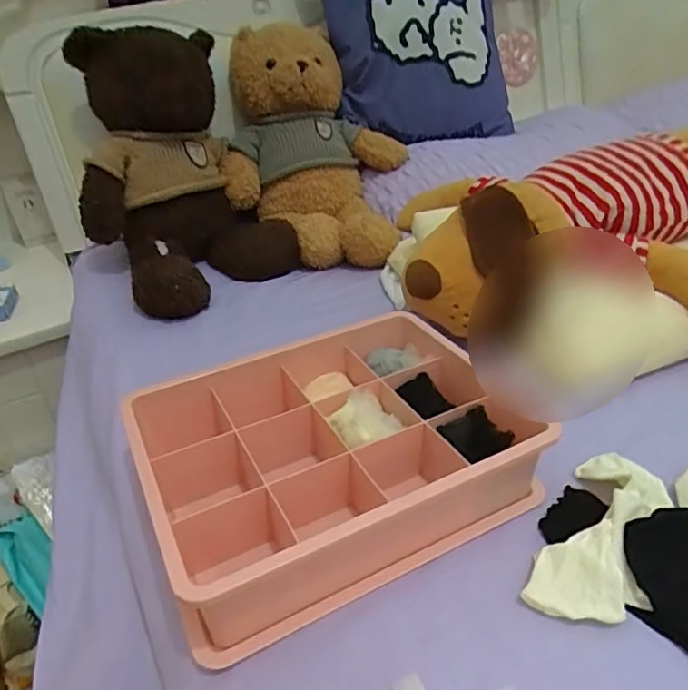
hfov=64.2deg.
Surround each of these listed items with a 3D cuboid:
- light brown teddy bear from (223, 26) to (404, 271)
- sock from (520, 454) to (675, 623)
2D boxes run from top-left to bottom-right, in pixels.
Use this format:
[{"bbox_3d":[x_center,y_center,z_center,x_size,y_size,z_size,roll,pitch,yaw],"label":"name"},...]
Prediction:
[{"bbox_3d":[-0.049,-0.305,0.840,0.272,0.268,0.280,-2,34,4],"label":"light brown teddy bear"},{"bbox_3d":[0.193,0.134,0.405,0.069,0.026,0.163,17,40,29],"label":"sock"}]

